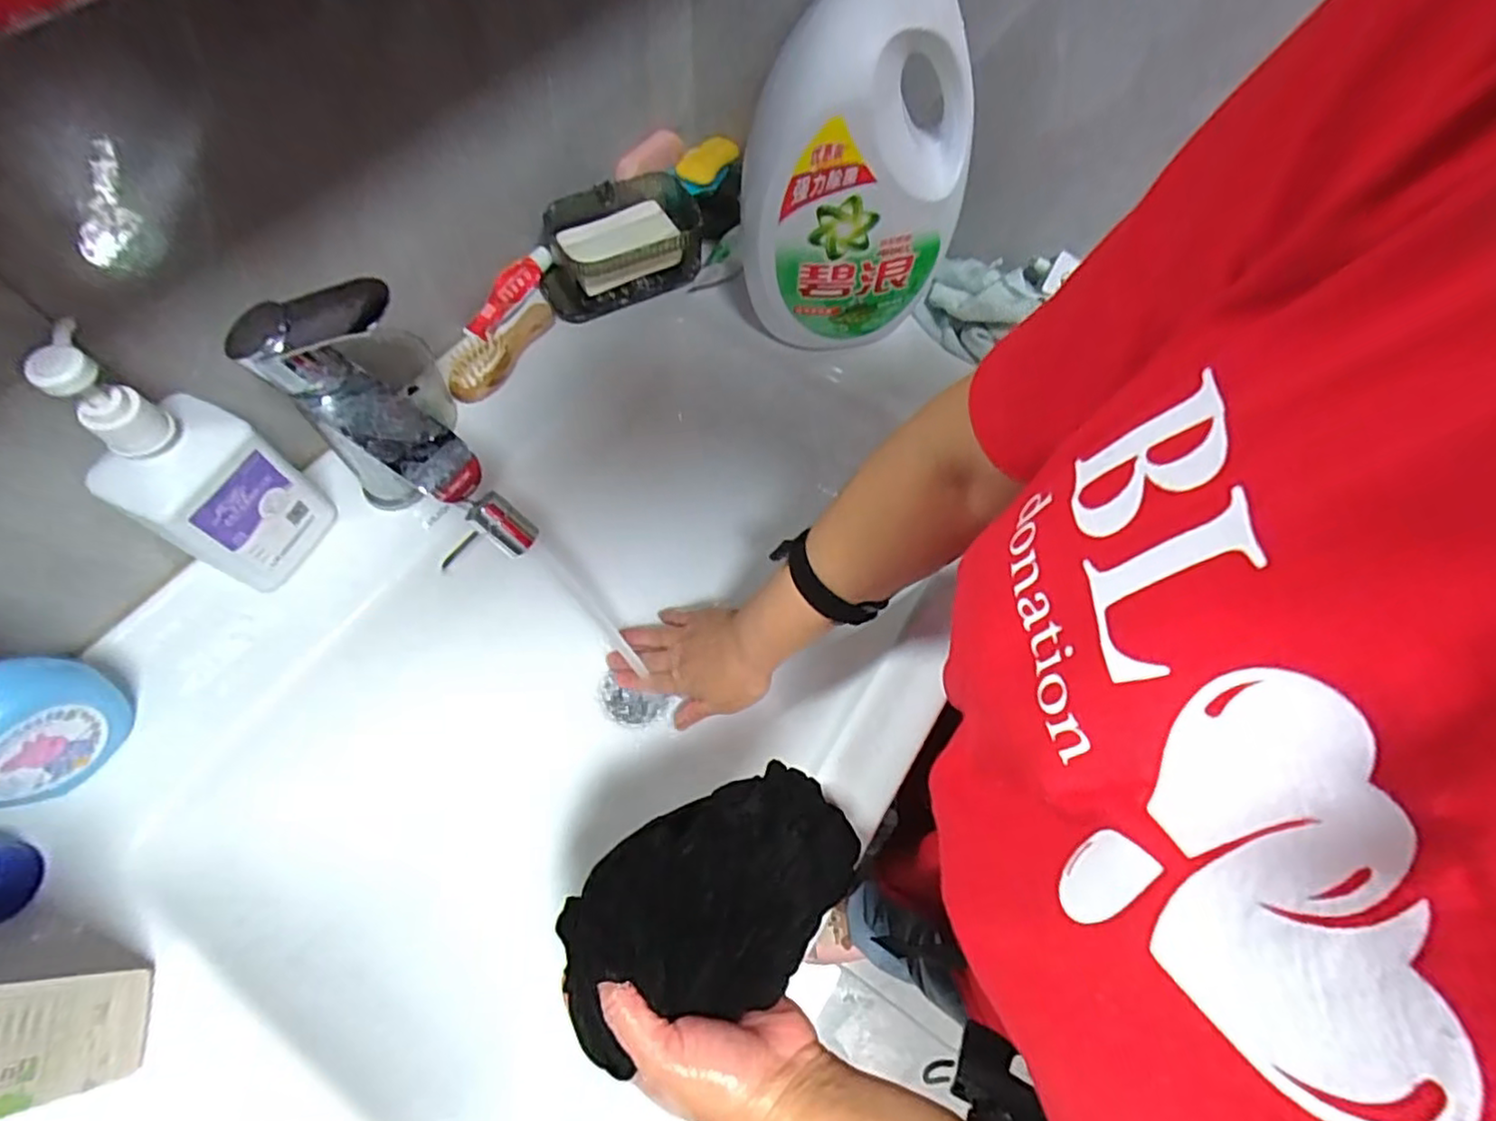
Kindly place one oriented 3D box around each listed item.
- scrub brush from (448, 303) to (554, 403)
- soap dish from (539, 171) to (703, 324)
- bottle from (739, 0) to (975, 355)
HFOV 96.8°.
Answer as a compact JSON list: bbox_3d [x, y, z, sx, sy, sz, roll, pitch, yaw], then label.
[{"bbox_3d":[-0.222,-0.191,0.593,0.044,0.021,0.120,27,68,11],"label":"scrub brush"},{"bbox_3d":[-0.117,-0.293,0.627,0.164,0.071,0.089,-25,69,-12],"label":"soap dish"},{"bbox_3d":[0.084,-0.298,0.495,0.171,0.326,0.080,-2,66,-2],"label":"bottle"}]

